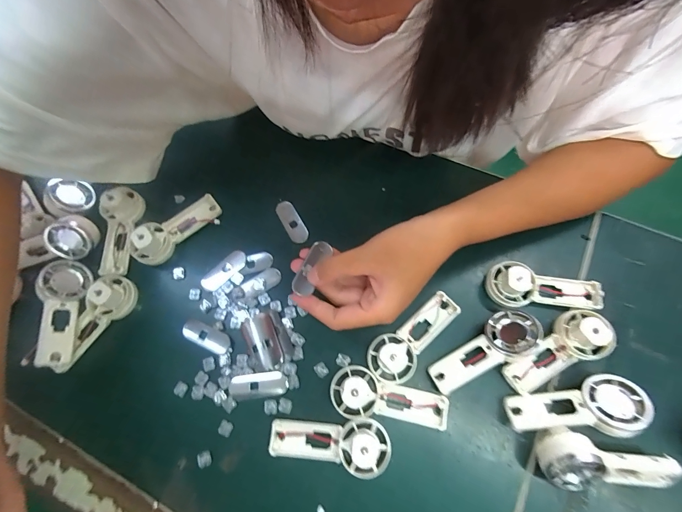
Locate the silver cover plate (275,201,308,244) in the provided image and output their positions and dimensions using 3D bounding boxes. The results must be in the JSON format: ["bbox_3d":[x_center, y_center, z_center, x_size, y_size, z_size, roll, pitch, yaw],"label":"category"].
[{"bbox_3d":[-0.051,-0.035,0.344,0.019,0.004,0.048,-31,82,-1],"label":"silver cover plate"}]

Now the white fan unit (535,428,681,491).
[{"bbox_3d":[0.192,0.153,0.245,0.091,0.035,0.037,9,71,6],"label":"white fan unit"}]

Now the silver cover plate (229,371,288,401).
[{"bbox_3d":[-0.072,0.112,0.288,0.049,0.004,0.020,-8,70,0],"label":"silver cover plate"}]

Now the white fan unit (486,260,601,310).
[{"bbox_3d":[0.177,0.026,0.292,0.093,0.030,0.037,4,70,4],"label":"white fan unit"}]

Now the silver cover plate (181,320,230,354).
[{"bbox_3d":[-0.125,0.073,0.306,0.049,0.004,0.019,22,73,10],"label":"silver cover plate"}]

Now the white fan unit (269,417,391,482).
[{"bbox_3d":[-0.010,0.149,0.258,0.092,0.029,0.038,-2,70,2],"label":"white fan unit"}]

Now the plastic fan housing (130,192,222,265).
[{"bbox_3d":[-0.165,-0.029,0.329,0.092,0.023,0.036,-36,73,-10],"label":"plastic fan housing"}]

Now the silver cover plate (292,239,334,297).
[{"bbox_3d":[-0.025,0.008,0.281,0.017,0.006,0.046,25,75,11],"label":"silver cover plate"}]

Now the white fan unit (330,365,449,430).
[{"bbox_3d":[0.038,0.118,0.268,0.093,0.028,0.038,17,72,9],"label":"white fan unit"}]

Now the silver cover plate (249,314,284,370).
[{"bbox_3d":[-0.068,0.075,0.301,0.019,0.004,0.051,-23,71,-6],"label":"silver cover plate"}]

